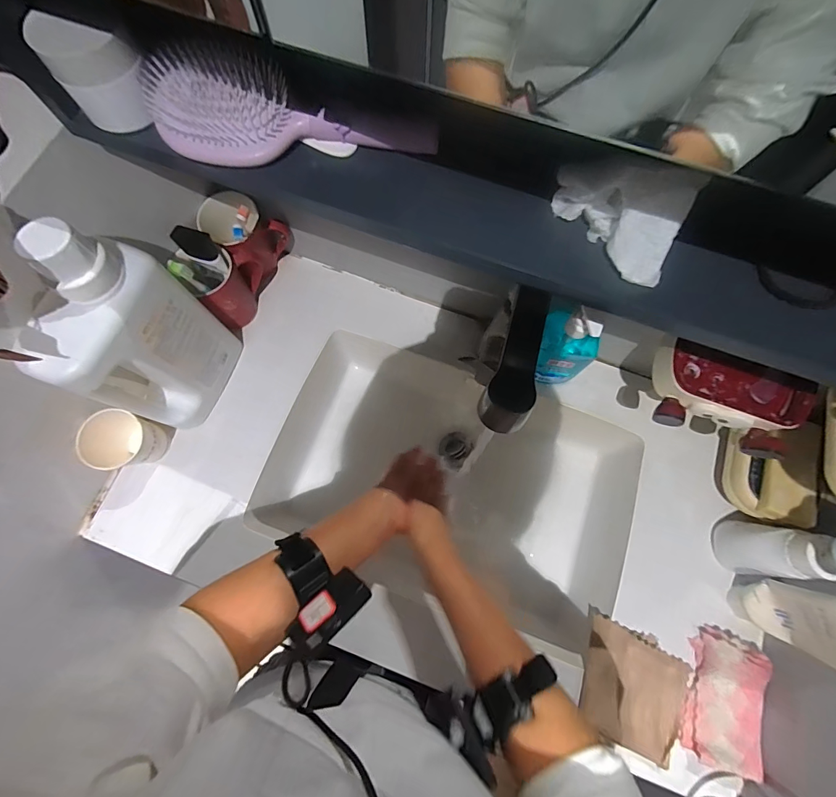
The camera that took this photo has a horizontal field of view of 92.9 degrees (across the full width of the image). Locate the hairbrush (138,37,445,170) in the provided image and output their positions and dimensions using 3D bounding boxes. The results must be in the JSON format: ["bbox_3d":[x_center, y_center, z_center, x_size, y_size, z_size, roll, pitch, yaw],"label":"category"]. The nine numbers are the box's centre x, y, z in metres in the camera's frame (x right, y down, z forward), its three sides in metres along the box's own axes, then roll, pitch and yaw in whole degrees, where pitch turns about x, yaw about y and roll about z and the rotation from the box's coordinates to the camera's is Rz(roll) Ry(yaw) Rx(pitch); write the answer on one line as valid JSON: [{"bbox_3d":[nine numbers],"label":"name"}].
[{"bbox_3d":[-0.102,-0.213,0.308,0.225,0.039,0.074,15,75,3],"label":"hairbrush"}]

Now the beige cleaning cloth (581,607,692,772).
[{"bbox_3d":[0.271,0.364,0.499,0.125,0.029,0.126,22,75,5],"label":"beige cleaning cloth"}]

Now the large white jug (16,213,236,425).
[{"bbox_3d":[-0.328,-0.064,0.467,0.089,0.281,0.153,20,75,4],"label":"large white jug"}]

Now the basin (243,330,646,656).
[{"bbox_3d":[0.046,0.122,0.635,0.506,0.117,0.333,20,75,4],"label":"basin"}]

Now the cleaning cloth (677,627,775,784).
[{"bbox_3d":[0.377,0.365,0.486,0.076,0.032,0.145,21,75,5],"label":"cleaning cloth"}]

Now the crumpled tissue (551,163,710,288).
[{"bbox_3d":[0.153,-0.138,0.289,0.051,0.047,0.103,-35,78,-10],"label":"crumpled tissue"}]

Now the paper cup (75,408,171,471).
[{"bbox_3d":[-0.389,0.062,0.534,0.068,0.107,0.074,0,74,-1],"label":"paper cup"}]

